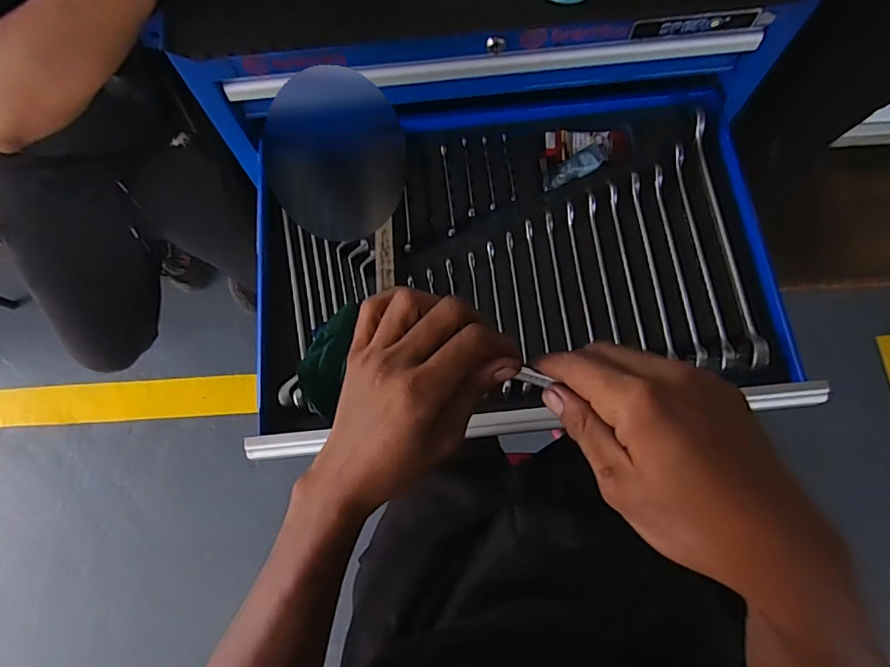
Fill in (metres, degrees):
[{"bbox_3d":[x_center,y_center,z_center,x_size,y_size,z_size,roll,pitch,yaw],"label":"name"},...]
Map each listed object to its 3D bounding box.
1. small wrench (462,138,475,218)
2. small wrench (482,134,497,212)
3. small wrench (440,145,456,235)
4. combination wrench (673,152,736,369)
[{"bbox_3d":[0.030,-0.202,0.656,0.008,0.007,0.115,-4,72,-2],"label":"small wrench"},{"bbox_3d":[0.057,-0.208,0.660,0.009,0.010,0.107,-4,72,-2],"label":"small wrench"},{"bbox_3d":[0.004,-0.184,0.653,0.010,0.004,0.134,-4,72,-2],"label":"small wrench"},{"bbox_3d":[0.305,-0.097,0.601,0.017,0.026,0.278,-5,73,1],"label":"combination wrench"}]

